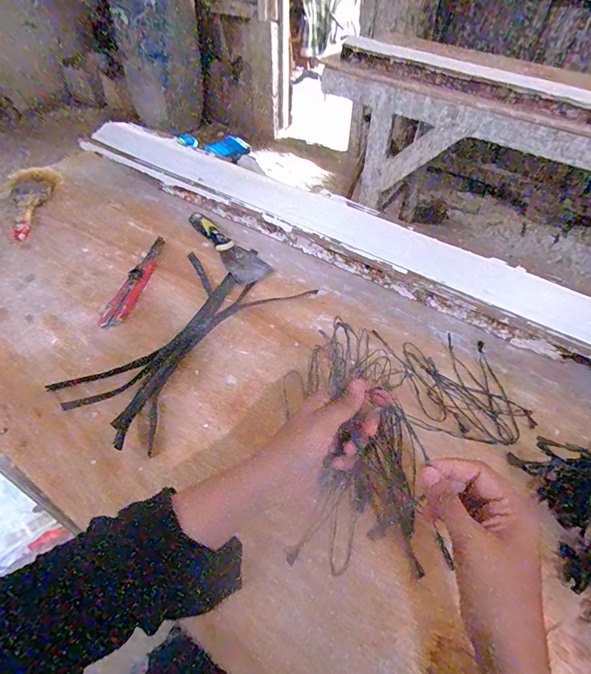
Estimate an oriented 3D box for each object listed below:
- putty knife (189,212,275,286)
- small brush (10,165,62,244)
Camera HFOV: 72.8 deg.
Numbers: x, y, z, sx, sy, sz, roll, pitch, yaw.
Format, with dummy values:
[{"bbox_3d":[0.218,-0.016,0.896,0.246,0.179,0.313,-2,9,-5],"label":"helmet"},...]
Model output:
[{"bbox_3d":[-0.103,-0.146,0.636,0.058,0.021,0.180,-25,55,-24],"label":"putty knife"},{"bbox_3d":[-0.450,-0.236,0.692,0.075,0.032,0.198,-13,51,-15],"label":"small brush"}]

